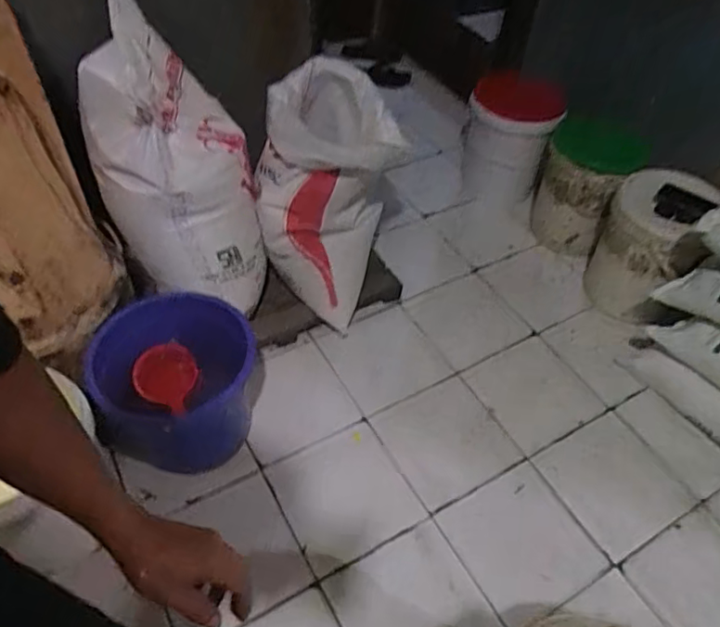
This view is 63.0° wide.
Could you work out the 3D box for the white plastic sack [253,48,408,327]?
[{"bbox_3d":[-0.088,-0.313,1.621,0.314,0.581,0.376,18,50,11],"label":"white plastic sack"}]

